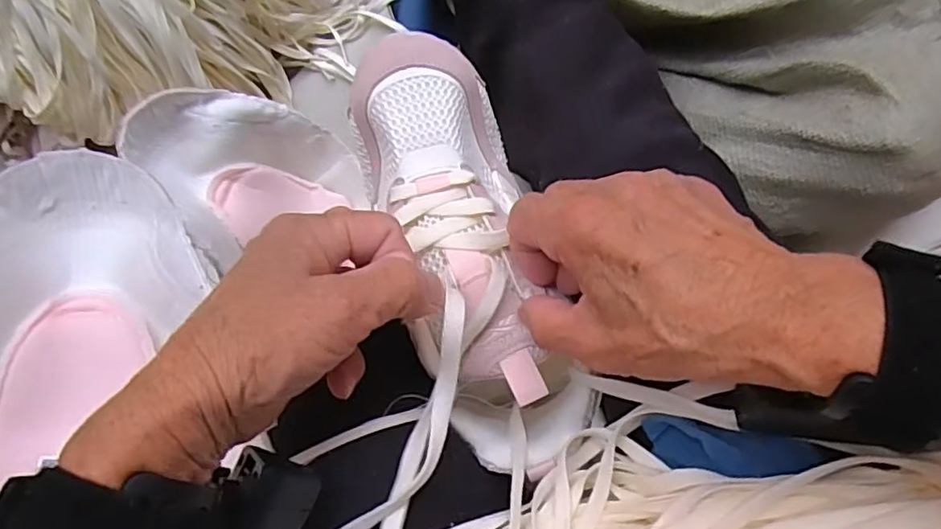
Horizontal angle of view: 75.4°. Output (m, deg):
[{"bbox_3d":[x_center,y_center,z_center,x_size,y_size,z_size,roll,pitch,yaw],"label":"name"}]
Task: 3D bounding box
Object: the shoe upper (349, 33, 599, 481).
[{"bbox_3d":[-0.003,-0.009,0.290,0.070,0.074,0.209,-18,77,2],"label":"shoe upper"}]

